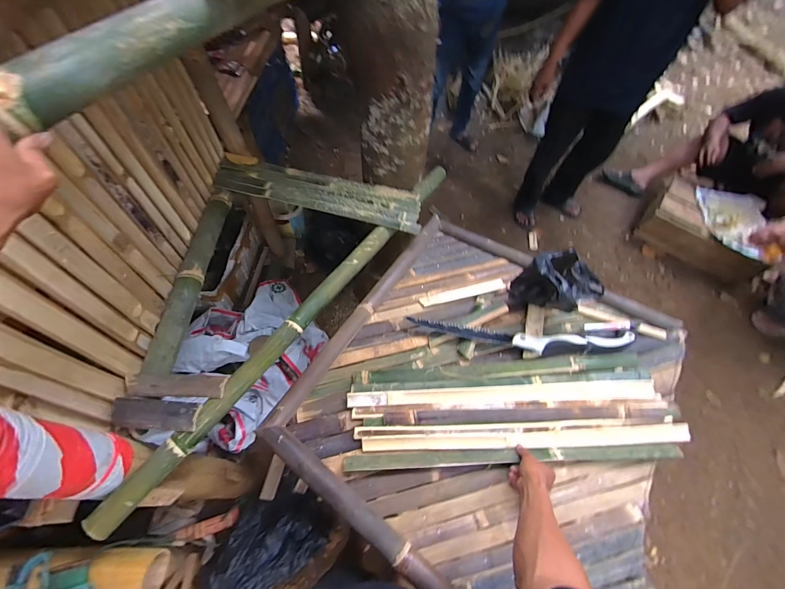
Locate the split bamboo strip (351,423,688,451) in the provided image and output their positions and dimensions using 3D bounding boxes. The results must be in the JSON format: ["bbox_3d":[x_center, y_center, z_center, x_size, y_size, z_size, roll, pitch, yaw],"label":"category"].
[{"bbox_3d":[0.296,0.327,0.769,0.744,0.016,0.053,-1,74,1],"label":"split bamboo strip"}]

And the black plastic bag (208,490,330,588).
[{"bbox_3d":[-0.458,0.865,1.171,0.413,0.097,0.301,-35,67,-20],"label":"black plastic bag"}]

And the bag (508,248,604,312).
[{"bbox_3d":[0.412,-0.013,0.870,0.153,0.215,0.158,-29,65,-18],"label":"bag"}]

